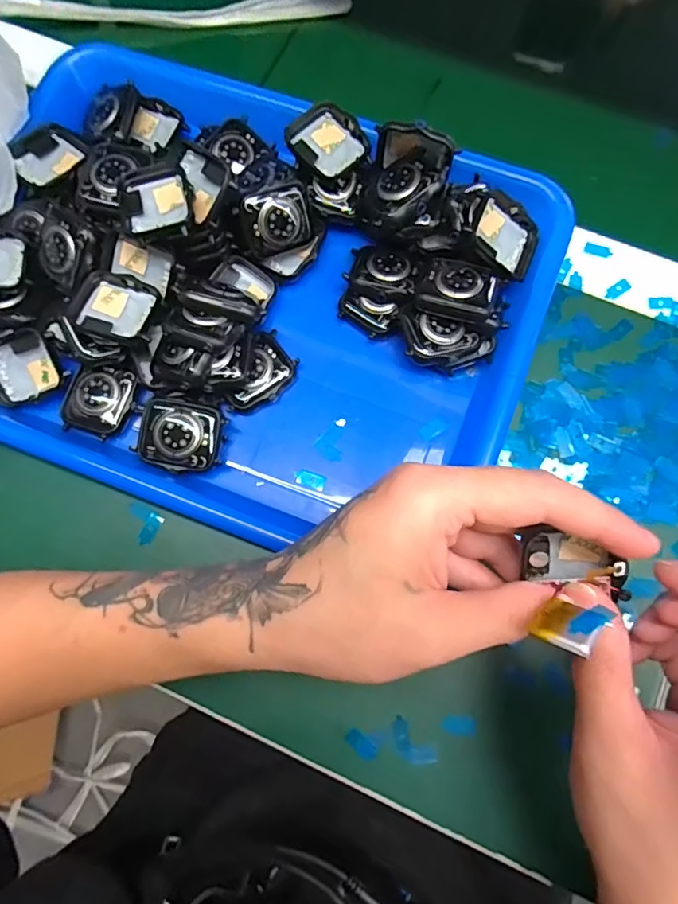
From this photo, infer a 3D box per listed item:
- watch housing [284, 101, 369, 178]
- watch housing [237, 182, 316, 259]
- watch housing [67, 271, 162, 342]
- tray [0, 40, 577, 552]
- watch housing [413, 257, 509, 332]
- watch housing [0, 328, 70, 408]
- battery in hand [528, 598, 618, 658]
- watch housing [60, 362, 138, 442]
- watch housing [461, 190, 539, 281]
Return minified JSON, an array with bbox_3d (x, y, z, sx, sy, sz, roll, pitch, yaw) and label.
[{"bbox_3d":[-0.005,-0.177,0.292,0.036,0.012,0.039,-40,80,-7],"label":"watch housing"},{"bbox_3d":[-0.035,-0.131,0.290,0.041,0.034,0.006,-24,35,-11],"label":"watch housing"},{"bbox_3d":[-0.120,-0.079,0.281,0.045,0.017,0.036,18,79,5],"label":"watch housing"},{"bbox_3d":[-0.058,-0.091,0.289,0.327,0.046,0.251,21,79,5],"label":"tray"},{"bbox_3d":[0.070,-0.086,0.278,0.049,0.016,0.033,20,79,5],"label":"watch housing"},{"bbox_3d":[-0.179,-0.047,0.287,0.042,0.012,0.036,-23,102,-2],"label":"watch housing"},{"bbox_3d":[0.078,0.058,0.173,0.020,0.019,0.004,-36,115,-33],"label":"battery in hand"},{"bbox_3d":[-0.135,-0.029,0.287,0.034,0.008,0.040,21,79,5],"label":"watch housing"},{"bbox_3d":[0.090,-0.119,0.282,0.045,0.011,0.040,22,86,-24],"label":"watch housing"}]

